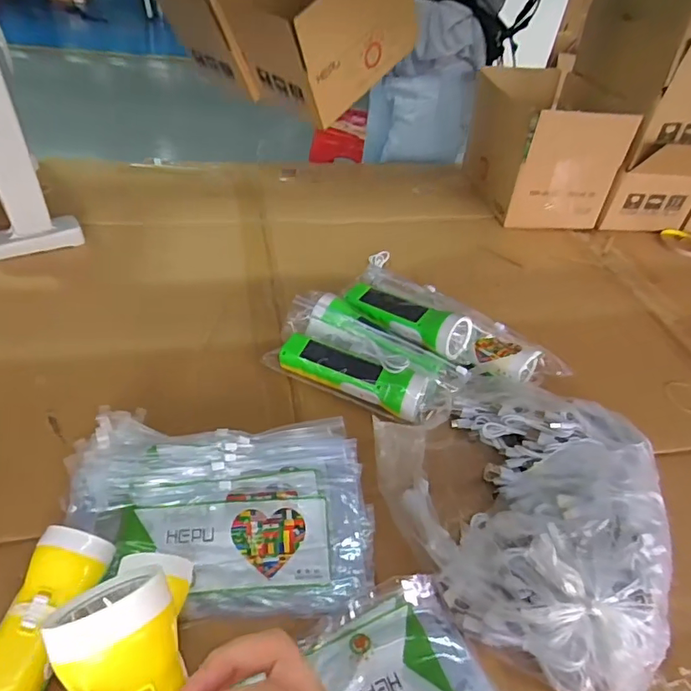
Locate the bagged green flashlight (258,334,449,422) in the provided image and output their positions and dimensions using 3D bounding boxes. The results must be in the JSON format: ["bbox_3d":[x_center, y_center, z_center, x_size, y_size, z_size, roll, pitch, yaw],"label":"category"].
[{"bbox_3d":[0.006,0.032,0.578,0.206,0.042,0.066,21,44,15],"label":"bagged green flashlight"}]

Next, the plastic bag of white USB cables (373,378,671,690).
[{"bbox_3d":[0.178,0.141,0.471,0.247,0.063,0.299,-14,46,-21],"label":"plastic bag of white USB cables"}]

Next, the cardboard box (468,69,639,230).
[{"bbox_3d":[0.358,-0.372,0.970,0.224,0.216,0.280,0,43,-7],"label":"cardboard box"}]

